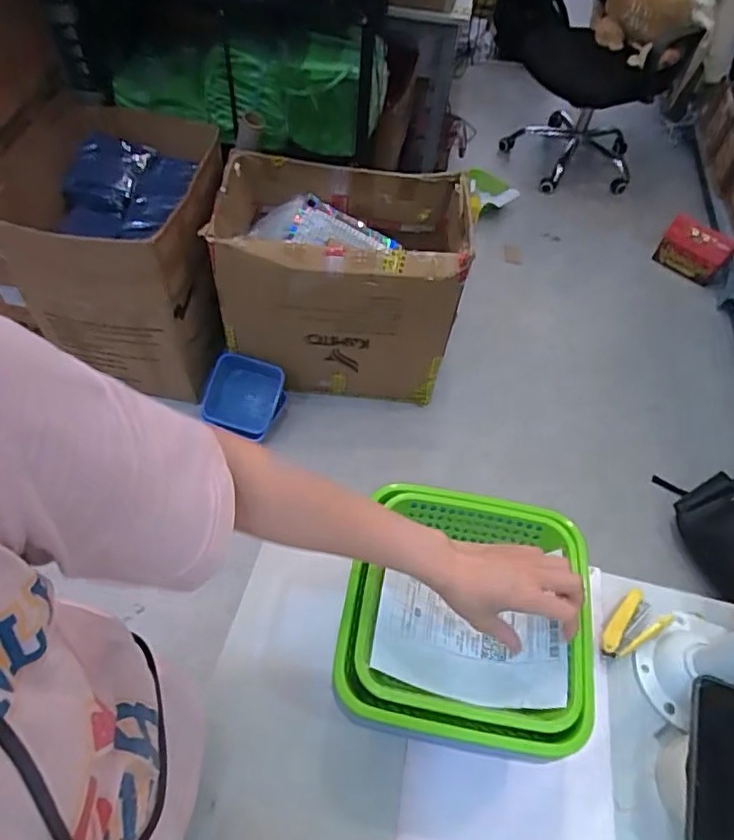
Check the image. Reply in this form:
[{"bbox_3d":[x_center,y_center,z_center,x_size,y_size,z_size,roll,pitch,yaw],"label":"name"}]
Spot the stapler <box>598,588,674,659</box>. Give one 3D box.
[{"bbox_3d":[0.294,0.229,0.649,0.091,0.026,0.048,-27,61,-22],"label":"stapler"}]

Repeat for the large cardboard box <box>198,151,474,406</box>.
[{"bbox_3d":[-0.069,-0.372,1.597,0.596,0.500,0.372,7,55,0],"label":"large cardboard box"}]

